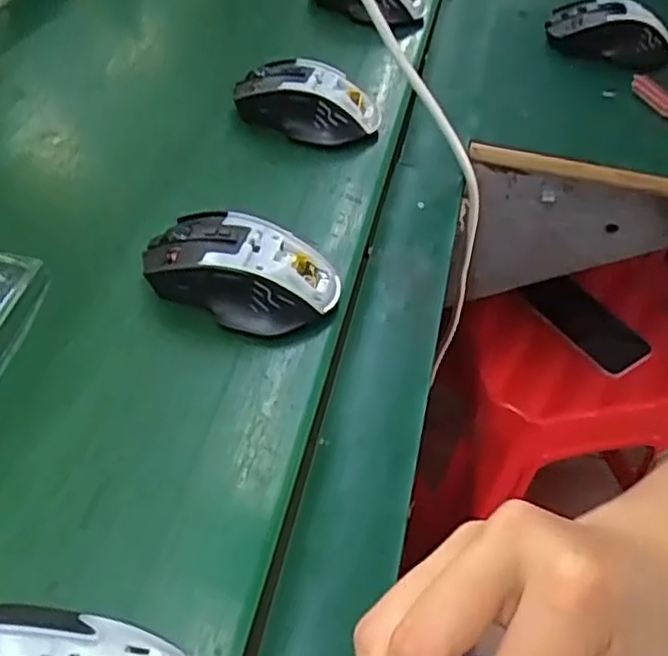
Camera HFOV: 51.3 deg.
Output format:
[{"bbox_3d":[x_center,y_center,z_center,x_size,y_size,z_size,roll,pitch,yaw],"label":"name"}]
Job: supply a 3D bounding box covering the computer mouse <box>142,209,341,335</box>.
[{"bbox_3d":[-0.055,-0.034,0.410,0.114,0.039,0.064,15,49,8],"label":"computer mouse"}]

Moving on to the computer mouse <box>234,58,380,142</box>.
[{"bbox_3d":[-0.022,-0.171,0.531,0.112,0.042,0.052,8,48,2],"label":"computer mouse"}]

